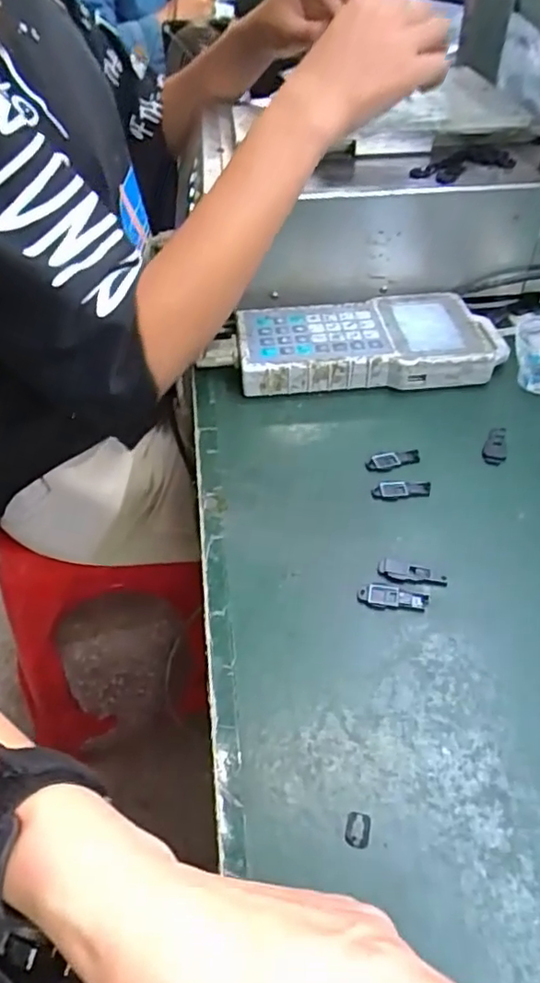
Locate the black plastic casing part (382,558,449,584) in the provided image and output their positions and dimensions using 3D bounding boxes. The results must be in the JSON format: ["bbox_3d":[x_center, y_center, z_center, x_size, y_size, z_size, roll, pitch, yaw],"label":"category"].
[{"bbox_3d":[0.088,0.049,0.380,0.038,0.004,0.012,10,46,10],"label":"black plastic casing part"}]

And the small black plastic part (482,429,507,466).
[{"bbox_3d":[0.168,-0.034,0.469,0.017,0.004,0.041,15,47,14],"label":"small black plastic part"}]

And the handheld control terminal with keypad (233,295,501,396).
[{"bbox_3d":[0.084,-0.127,0.544,0.222,0.034,0.102,-3,45,-4],"label":"handheld control terminal with keypad"}]

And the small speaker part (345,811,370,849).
[{"bbox_3d":[0.040,0.152,0.284,0.011,0.004,0.015,8,45,7],"label":"small speaker part"}]

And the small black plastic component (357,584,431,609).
[{"bbox_3d":[0.073,0.061,0.369,0.040,0.004,0.014,8,45,7],"label":"small black plastic component"}]

